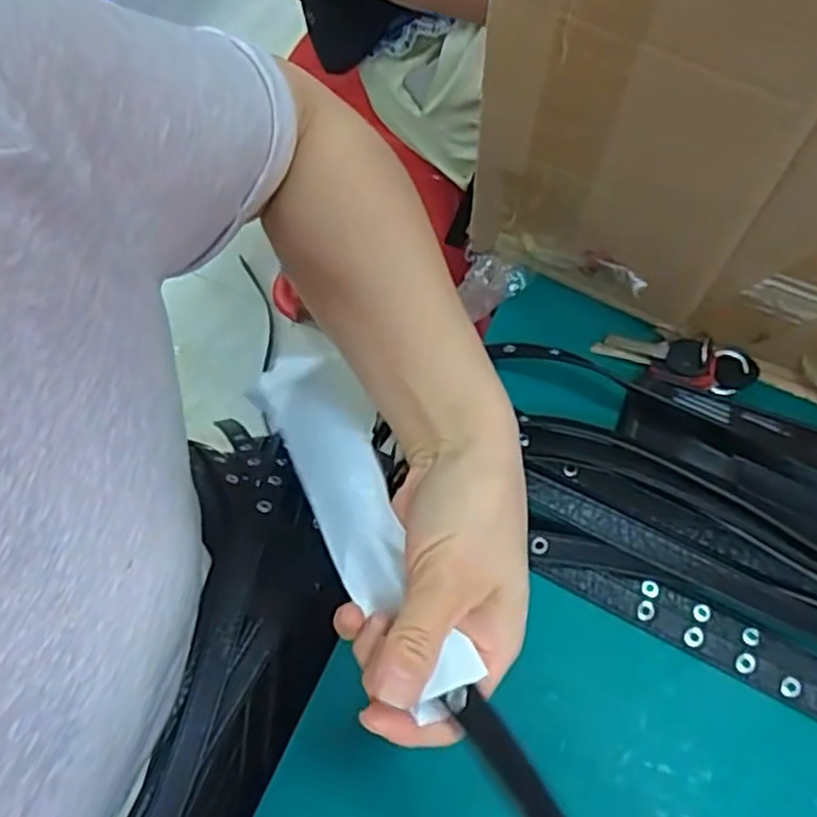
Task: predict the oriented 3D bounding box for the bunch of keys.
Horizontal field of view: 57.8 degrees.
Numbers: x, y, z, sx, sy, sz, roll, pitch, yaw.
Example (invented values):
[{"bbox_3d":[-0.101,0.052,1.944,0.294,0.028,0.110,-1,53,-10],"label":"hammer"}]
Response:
[{"bbox_3d":[0.184,-0.032,0.506,0.108,0.023,0.031,8,62,5],"label":"bunch of keys"}]

